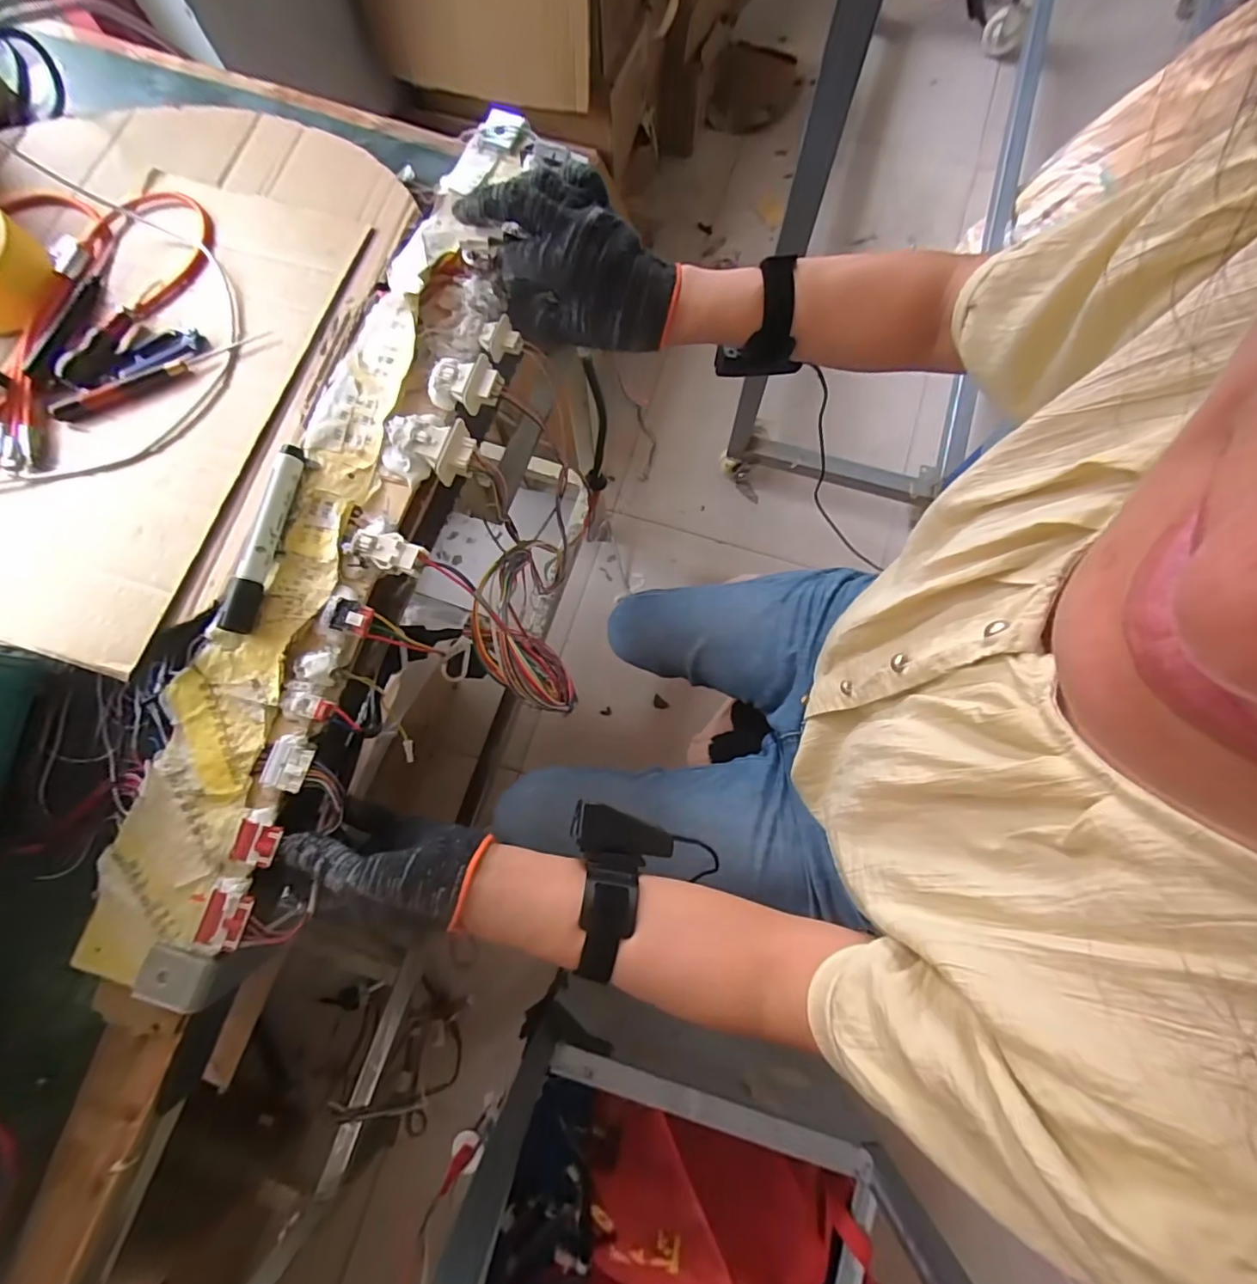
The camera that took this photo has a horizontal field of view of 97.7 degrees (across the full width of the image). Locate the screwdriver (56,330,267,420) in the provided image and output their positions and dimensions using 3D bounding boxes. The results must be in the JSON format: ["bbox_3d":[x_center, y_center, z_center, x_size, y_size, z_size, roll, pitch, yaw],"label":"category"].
[{"bbox_3d":[-0.348,-0.199,0.409,0.157,0.010,0.018,-24,79,-4],"label":"screwdriver"}]

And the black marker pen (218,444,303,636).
[{"bbox_3d":[-0.243,-0.070,0.365,0.019,0.017,0.130,9,78,3],"label":"black marker pen"}]

